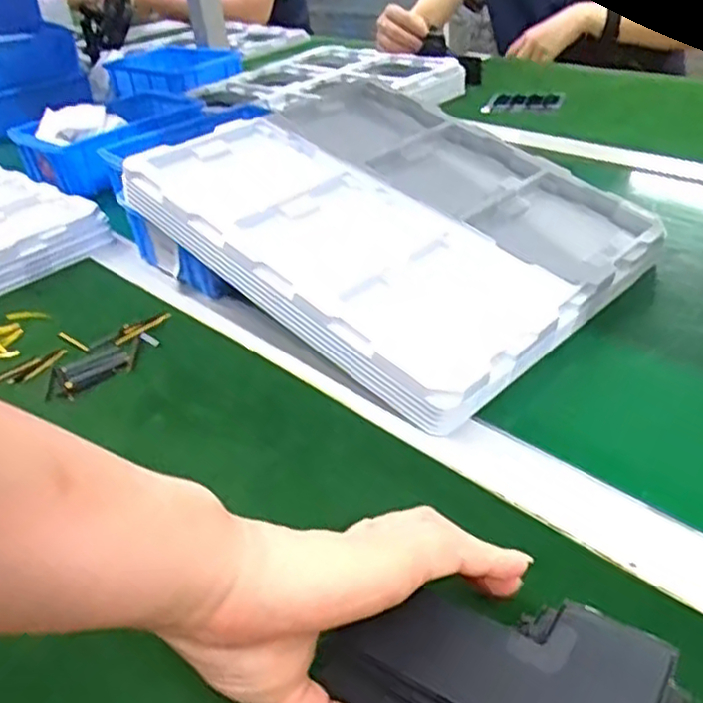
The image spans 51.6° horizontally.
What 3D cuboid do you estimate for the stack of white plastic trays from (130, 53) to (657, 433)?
[{"bbox_3d":[0.027,-0.111,0.556,0.285,0.033,0.345,-30,54,-33],"label":"stack of white plastic trays"}]

